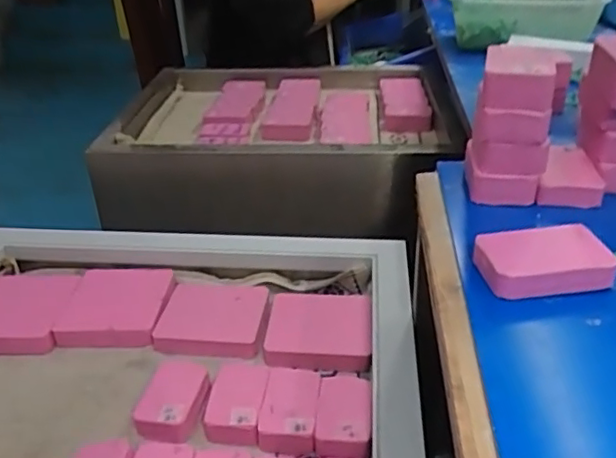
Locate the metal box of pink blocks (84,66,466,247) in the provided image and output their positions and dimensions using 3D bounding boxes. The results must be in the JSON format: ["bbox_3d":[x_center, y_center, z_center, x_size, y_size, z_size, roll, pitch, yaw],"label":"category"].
[{"bbox_3d":[-0.050,-0.137,0.984,0.499,0.155,0.378,0,30,3],"label":"metal box of pink blocks"}]

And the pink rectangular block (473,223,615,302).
[{"bbox_3d":[0.138,0.020,0.356,0.071,0.022,0.044,-3,30,-2],"label":"pink rectangular block"}]

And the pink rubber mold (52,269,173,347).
[{"bbox_3d":[-0.207,0.079,0.649,0.102,0.019,0.116,-1,30,0],"label":"pink rubber mold"}]

